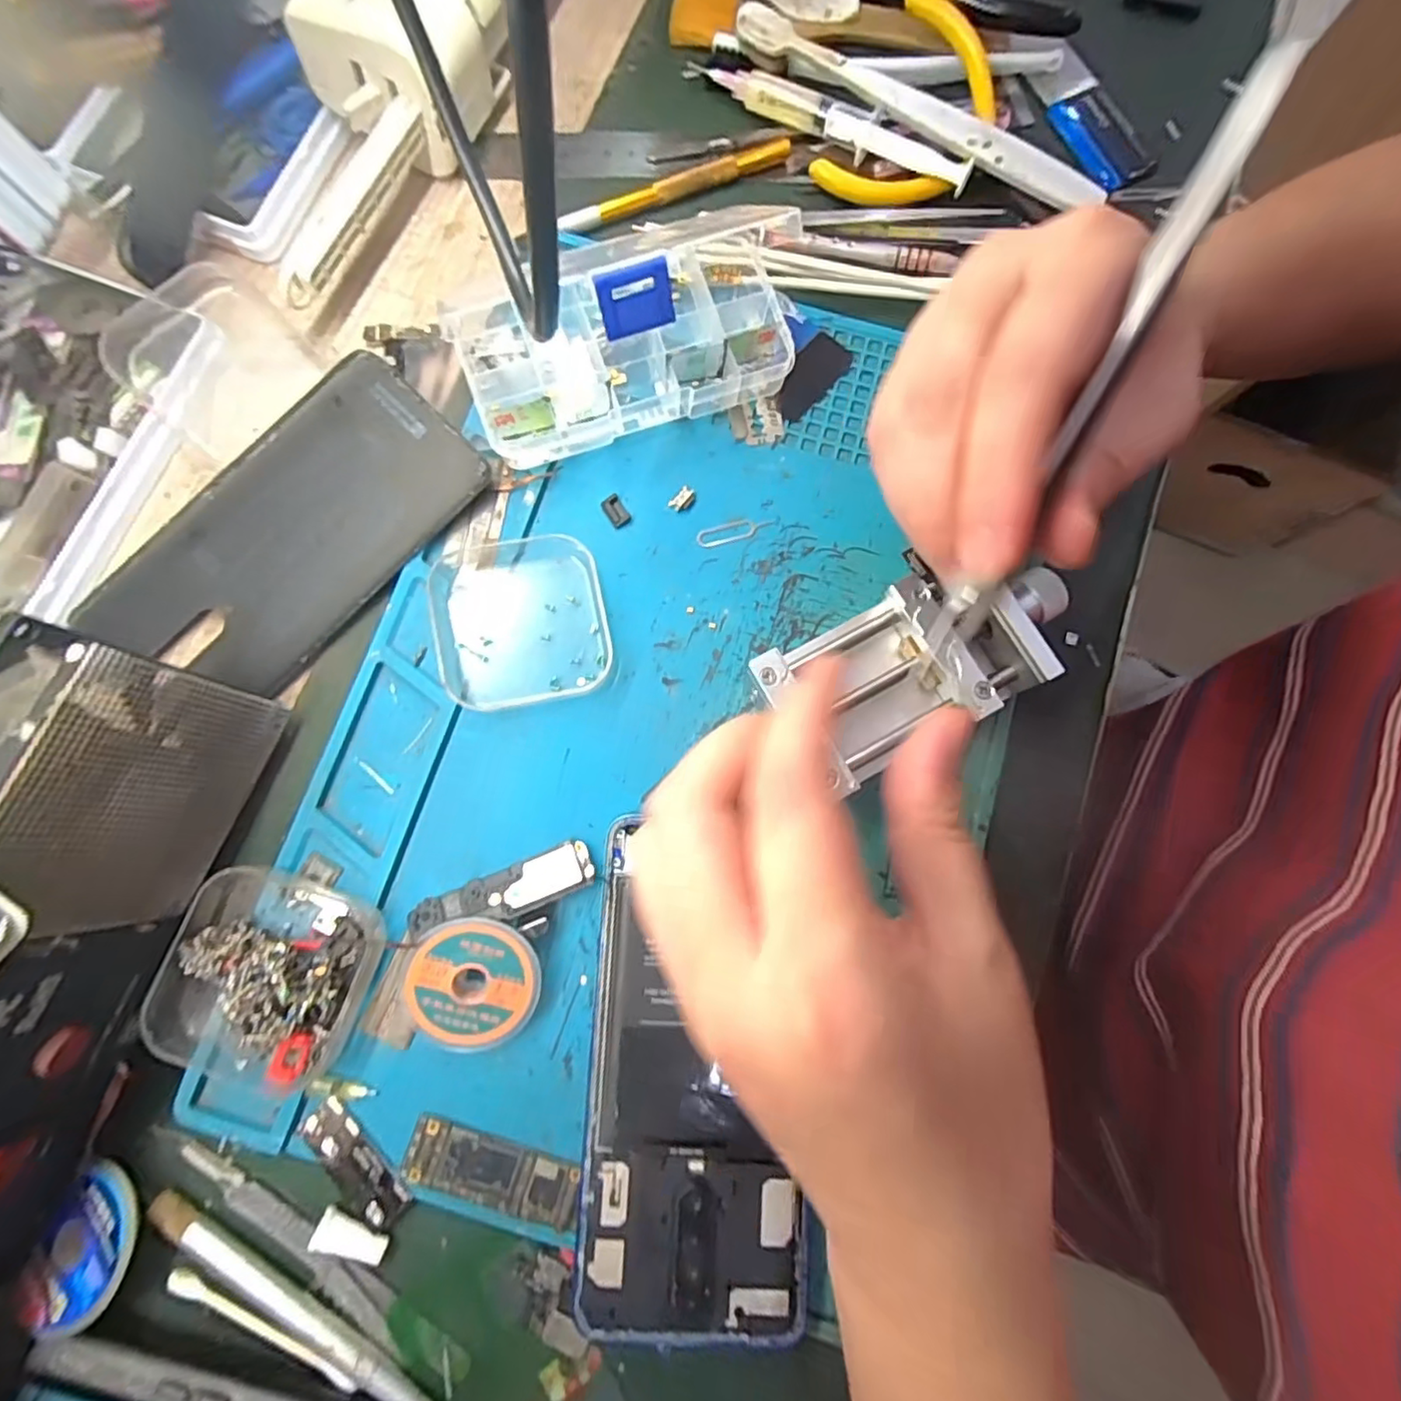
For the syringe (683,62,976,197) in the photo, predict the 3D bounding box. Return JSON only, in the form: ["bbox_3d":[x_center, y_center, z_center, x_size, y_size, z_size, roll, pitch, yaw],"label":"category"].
[{"bbox_3d":[0.057,-0.269,0.288,0.144,0.013,0.015,27,79,4],"label":"syringe"}]

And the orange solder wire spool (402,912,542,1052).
[{"bbox_3d":[-0.078,0.097,0.215,0.043,0.010,0.043,0,92,-9],"label":"orange solder wire spool"}]

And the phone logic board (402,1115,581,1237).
[{"bbox_3d":[-0.069,0.159,0.209,0.059,0.004,0.020,18,79,2],"label":"phone logic board"}]

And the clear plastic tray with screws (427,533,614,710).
[{"bbox_3d":[-0.071,-0.032,0.246,0.064,0.008,0.065,-13,80,-4],"label":"clear plastic tray with screws"}]

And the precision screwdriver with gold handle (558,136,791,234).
[{"bbox_3d":[-0.011,-0.237,0.286,0.113,0.009,0.011,-24,80,-6],"label":"precision screwdriver with gold handle"}]

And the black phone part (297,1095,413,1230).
[{"bbox_3d":[-0.116,0.155,0.208,0.016,0.004,0.044,-42,83,-9],"label":"black phone part"}]

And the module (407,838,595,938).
[{"bbox_3d":[-0.071,0.070,0.225,0.066,0.004,0.019,-22,60,-6],"label":"module"}]

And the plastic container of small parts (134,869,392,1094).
[{"bbox_3d":[-0.147,0.093,0.210,0.064,0.022,0.062,22,79,3],"label":"plastic container of small parts"}]

